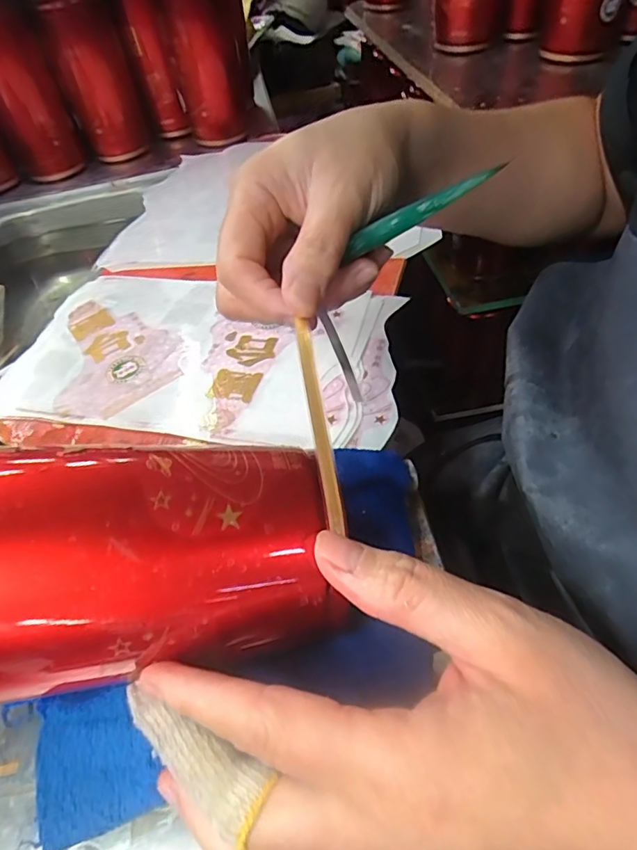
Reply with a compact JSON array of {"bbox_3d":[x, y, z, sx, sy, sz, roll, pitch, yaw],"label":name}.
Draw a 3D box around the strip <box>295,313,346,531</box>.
[{"bbox_3d":[0.000,-0.002,0.195,0.005,0.004,0.085,-8,64,-5],"label":"strip"}]

